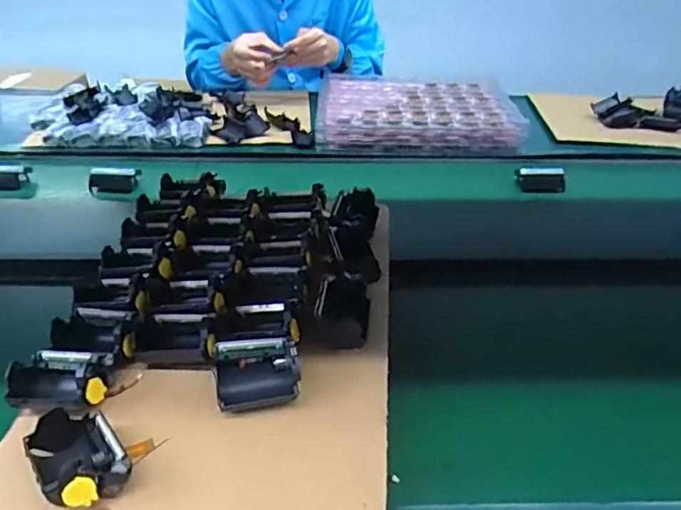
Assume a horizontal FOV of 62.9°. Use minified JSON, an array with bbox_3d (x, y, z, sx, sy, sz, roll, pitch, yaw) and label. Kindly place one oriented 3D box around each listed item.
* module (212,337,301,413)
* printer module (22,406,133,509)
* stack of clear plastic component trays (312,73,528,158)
[{"bbox_3d":[-0.071,0.100,0.465,0.070,0.039,0.057,-4,36,-8],"label":"module"},{"bbox_3d":[-0.186,0.139,0.392,0.054,0.045,0.073,-24,43,-31],"label":"printer module"},{"bbox_3d":[0.143,-0.288,1.093,0.366,0.054,0.319,1,36,0],"label":"stack of clear plastic component trays"}]

